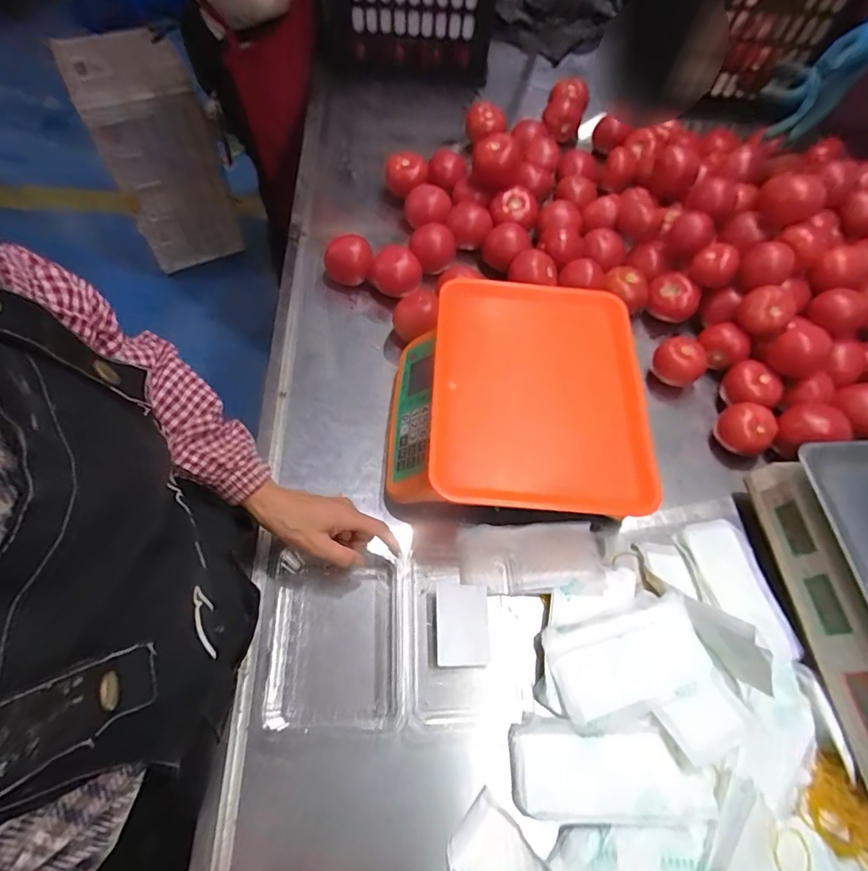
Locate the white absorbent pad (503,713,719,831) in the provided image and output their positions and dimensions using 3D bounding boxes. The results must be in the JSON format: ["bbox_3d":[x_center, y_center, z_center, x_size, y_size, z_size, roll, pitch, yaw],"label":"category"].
[{"bbox_3d":[0.161,0.316,0.446,0.173,0.020,0.078,8,61,1],"label":"white absorbent pad"}]

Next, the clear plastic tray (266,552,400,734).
[{"bbox_3d":[-0.100,0.216,0.498,0.134,0.040,0.163,-5,61,-1],"label":"clear plastic tray"}]

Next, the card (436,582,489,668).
[{"bbox_3d":[0.030,0.201,0.514,0.054,0.005,0.082,0,60,-1],"label":"card"}]

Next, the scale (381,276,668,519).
[{"bbox_3d":[0.089,-0.037,0.580,0.283,0.105,0.297,6,61,-1],"label":"scale"}]

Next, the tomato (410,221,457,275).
[{"bbox_3d":[-0.002,-0.294,0.754,0.071,0.057,0.066,-1,62,-1],"label":"tomato"}]

